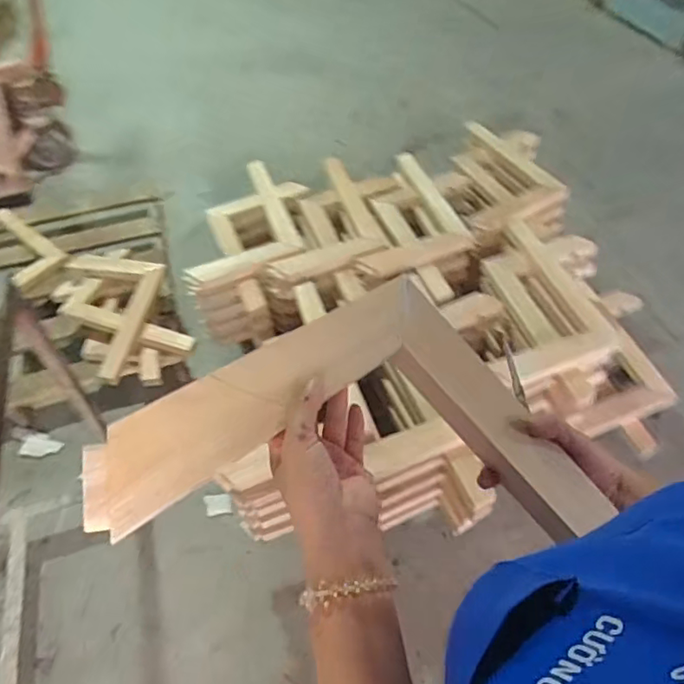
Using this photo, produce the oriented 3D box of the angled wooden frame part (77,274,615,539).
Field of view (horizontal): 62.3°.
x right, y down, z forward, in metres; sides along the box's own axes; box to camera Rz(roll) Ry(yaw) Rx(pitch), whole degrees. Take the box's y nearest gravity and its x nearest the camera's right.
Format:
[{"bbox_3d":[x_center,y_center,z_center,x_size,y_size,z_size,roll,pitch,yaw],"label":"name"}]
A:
[{"bbox_3d":[0.025,0.043,0.442,0.387,0.016,0.196,7,66,-20],"label":"angled wooden frame part"}]

